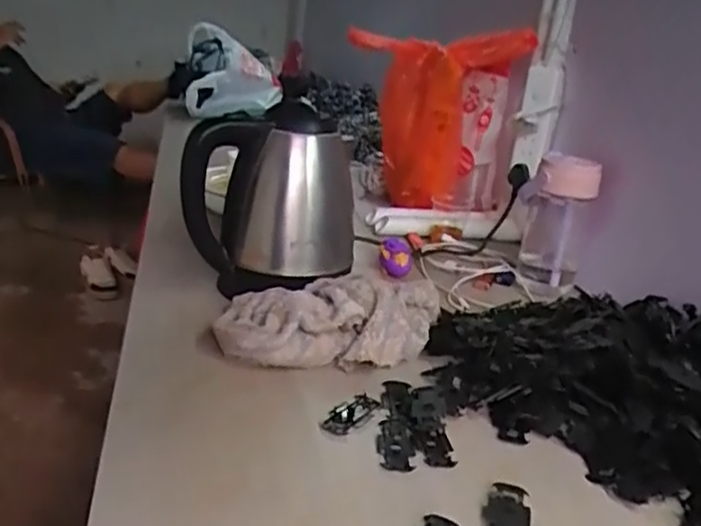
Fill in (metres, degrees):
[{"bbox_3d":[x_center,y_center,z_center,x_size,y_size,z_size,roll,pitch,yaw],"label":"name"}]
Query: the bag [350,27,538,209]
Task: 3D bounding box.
[{"bbox_3d":[0.147,-0.241,1.190,0.201,0.306,0.261,-13,27,-43],"label":"bag"}]

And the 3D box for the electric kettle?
[{"bbox_3d":[-0.082,-0.080,0.770,0.163,0.169,0.156,7,21,6],"label":"electric kettle"}]

